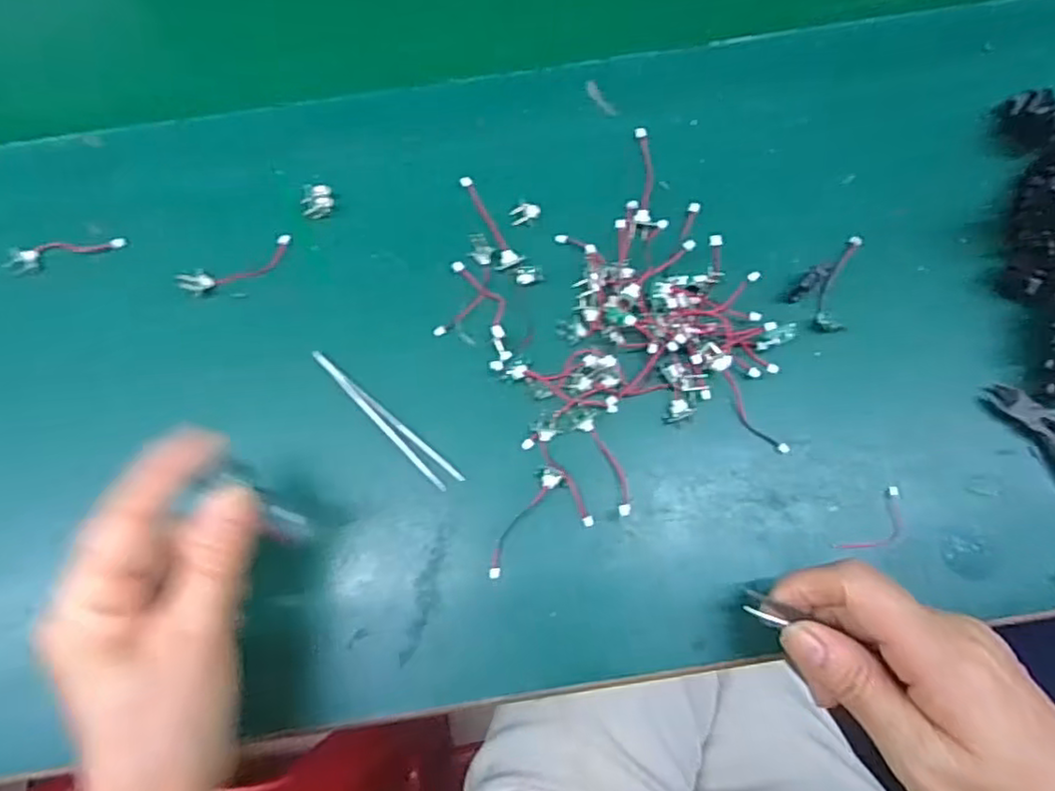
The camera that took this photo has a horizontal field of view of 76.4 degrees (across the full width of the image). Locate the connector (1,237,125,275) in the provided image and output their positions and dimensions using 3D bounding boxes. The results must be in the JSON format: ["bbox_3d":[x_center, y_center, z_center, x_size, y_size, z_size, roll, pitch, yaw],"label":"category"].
[{"bbox_3d":[-0.257,-0.081,0.372,0.064,0.008,0.016,-16,76,-3],"label":"connector"}]

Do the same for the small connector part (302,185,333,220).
[{"bbox_3d":[-0.117,-0.107,0.375,0.018,0.012,0.015,-7,75,-1],"label":"small connector part"}]

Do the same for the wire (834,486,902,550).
[{"bbox_3d":[0.175,0.067,0.335,0.044,0.005,0.019,-41,78,-9],"label":"wire"}]

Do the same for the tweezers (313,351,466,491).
[{"bbox_3d":[-0.076,0.014,0.348,0.100,0.007,0.012,39,79,10],"label":"tweezers"}]

